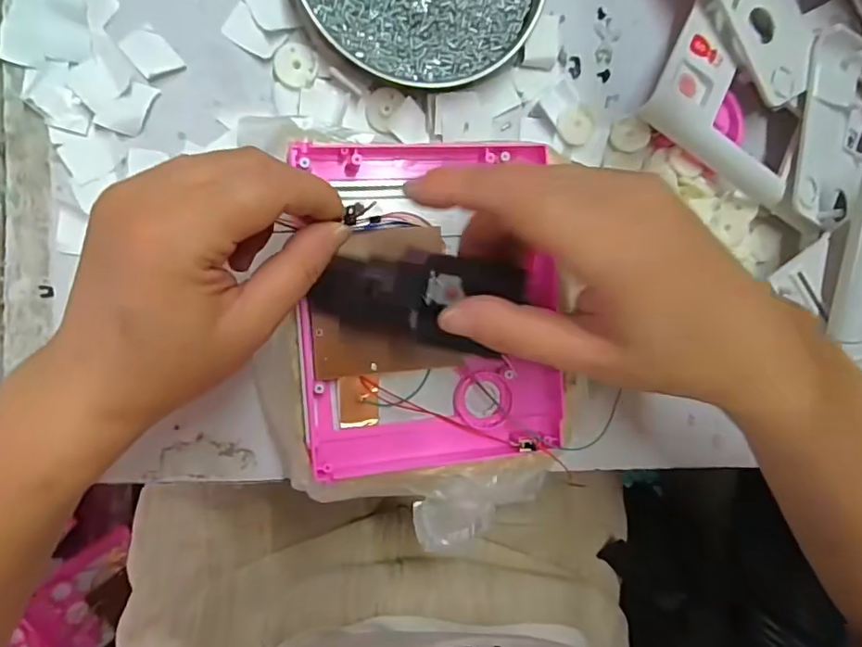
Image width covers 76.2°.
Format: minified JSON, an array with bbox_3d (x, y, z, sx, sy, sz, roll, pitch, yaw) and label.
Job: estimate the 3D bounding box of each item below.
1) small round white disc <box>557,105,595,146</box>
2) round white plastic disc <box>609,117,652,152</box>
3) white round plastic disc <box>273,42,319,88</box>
[{"bbox_3d":[0.087,-0.118,0.329,0.022,0.007,0.022,-1,94,-11],"label":"small round white disc"},{"bbox_3d":[0.121,-0.114,0.333,0.021,0.008,0.021,-1,94,-11],"label":"round white plastic disc"},{"bbox_3d":[-0.072,-0.139,0.295,0.023,0.004,0.023,-1,94,-11],"label":"white round plastic disc"}]

